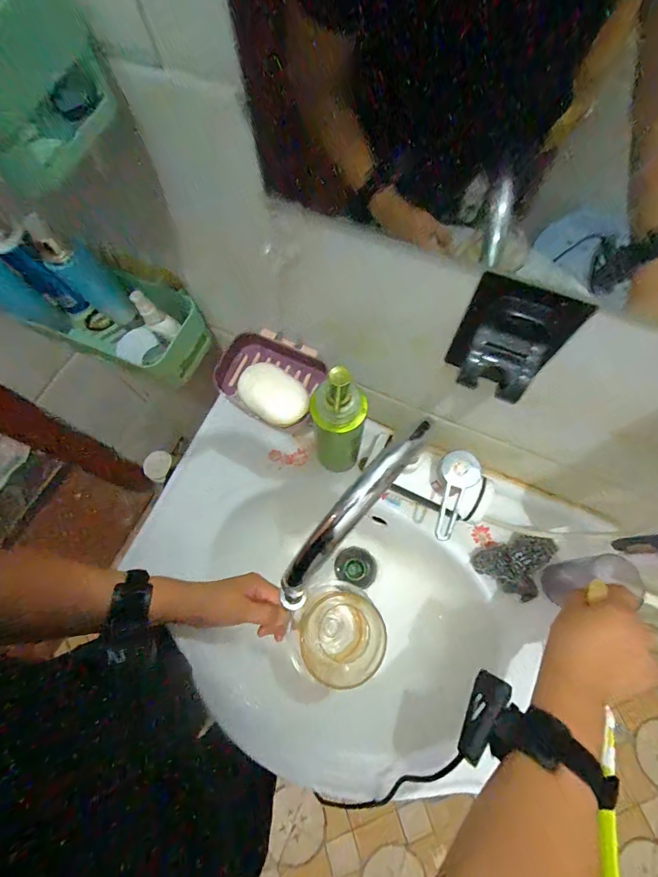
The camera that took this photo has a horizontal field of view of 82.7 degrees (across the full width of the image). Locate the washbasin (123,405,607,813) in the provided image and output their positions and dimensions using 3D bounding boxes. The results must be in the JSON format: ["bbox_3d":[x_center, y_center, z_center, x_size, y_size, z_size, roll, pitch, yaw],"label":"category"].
[{"bbox_3d":[0.005,0.216,0.548,0.534,0.166,0.403,18,70,8],"label":"washbasin"}]

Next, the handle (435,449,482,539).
[{"bbox_3d":[0.135,0.060,0.402,0.040,0.022,0.097,19,70,9],"label":"handle"}]

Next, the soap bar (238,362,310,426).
[{"bbox_3d":[-0.065,-0.055,0.448,0.092,0.025,0.058,32,73,13],"label":"soap bar"}]

